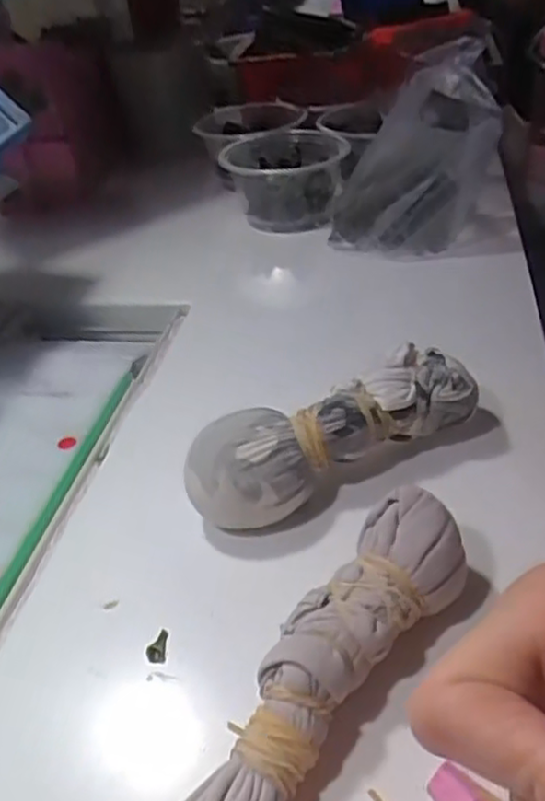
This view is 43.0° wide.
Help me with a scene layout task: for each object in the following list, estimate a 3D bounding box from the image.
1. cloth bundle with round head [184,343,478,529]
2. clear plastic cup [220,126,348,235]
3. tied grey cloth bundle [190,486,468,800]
[{"bbox_3d":[0.034,0.019,0.352,0.162,0.048,0.051,-20,39,-18],"label":"cloth bundle with round head"},{"bbox_3d":[0.016,-0.200,0.633,0.101,0.067,0.106,-4,37,3],"label":"clear plastic cup"},{"bbox_3d":[0.016,0.100,0.252,0.040,0.043,0.165,25,46,34],"label":"tied grey cloth bundle"}]

